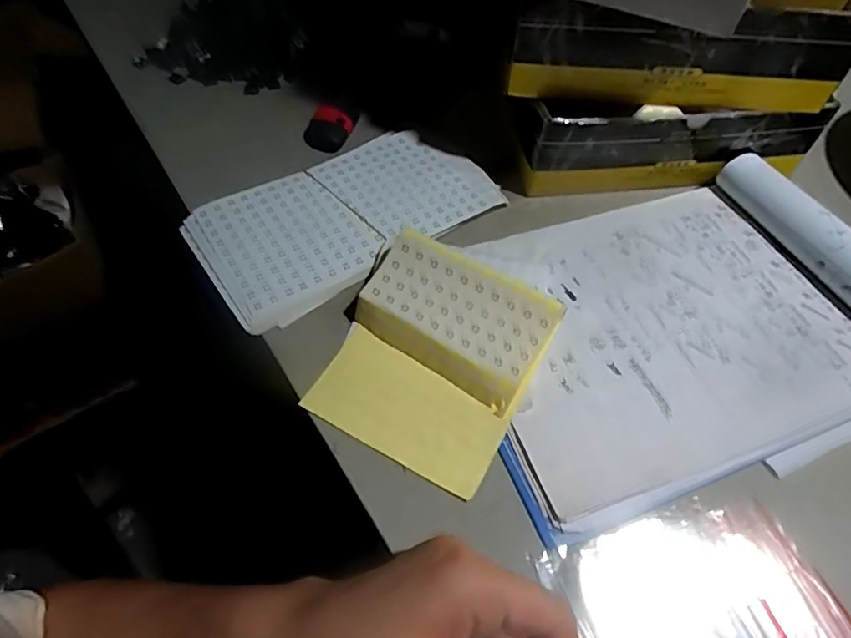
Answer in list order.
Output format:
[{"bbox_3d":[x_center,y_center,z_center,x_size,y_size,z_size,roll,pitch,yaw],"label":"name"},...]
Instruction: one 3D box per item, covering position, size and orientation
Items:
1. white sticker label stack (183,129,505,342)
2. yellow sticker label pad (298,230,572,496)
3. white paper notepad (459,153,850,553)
[{"bbox_3d":[-0.063,-0.089,0.439,0.238,0.013,0.130,-30,61,-19],"label":"white sticker label stack"},{"bbox_3d":[0.005,0.024,0.347,0.122,0.018,0.135,26,79,16],"label":"yellow sticker label pad"},{"bbox_3d":[0.176,-0.007,0.374,0.304,0.035,0.223,-16,57,-11],"label":"white paper notepad"}]

